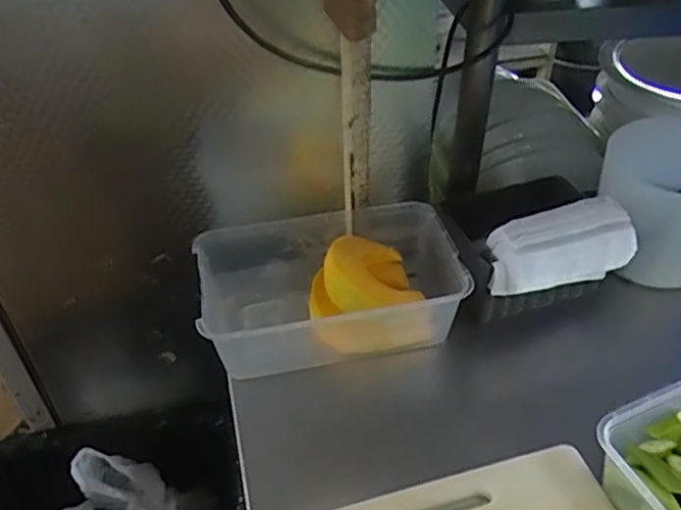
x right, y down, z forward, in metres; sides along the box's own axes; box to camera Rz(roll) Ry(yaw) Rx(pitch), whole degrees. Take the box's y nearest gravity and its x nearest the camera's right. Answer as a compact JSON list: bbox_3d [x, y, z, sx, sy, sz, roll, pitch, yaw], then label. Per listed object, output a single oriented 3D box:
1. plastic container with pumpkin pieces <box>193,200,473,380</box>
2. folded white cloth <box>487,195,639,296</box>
[{"bbox_3d":[-0.013,0.031,0.634,0.243,0.083,0.154,-8,43,-10],"label":"plastic container with pumpkin pieces"},{"bbox_3d":[0.207,-0.005,0.608,0.139,0.064,0.052,-11,41,-11],"label":"folded white cloth"}]

